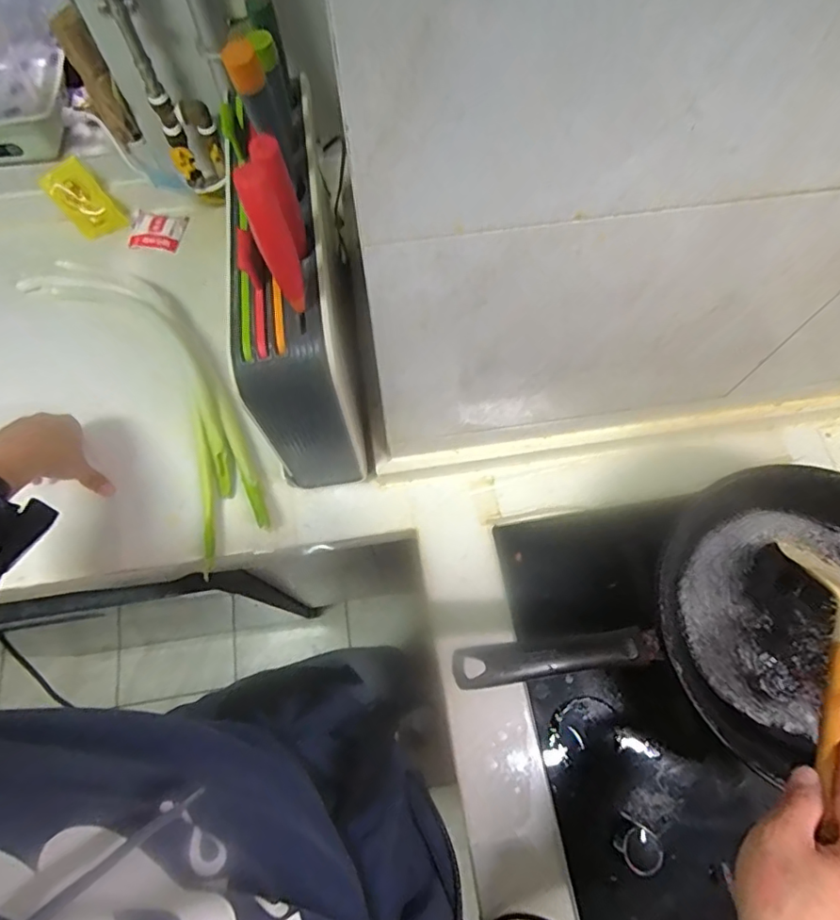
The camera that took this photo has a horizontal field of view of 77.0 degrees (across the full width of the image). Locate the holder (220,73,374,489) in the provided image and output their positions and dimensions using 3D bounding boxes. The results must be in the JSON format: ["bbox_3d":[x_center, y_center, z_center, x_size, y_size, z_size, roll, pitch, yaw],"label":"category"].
[{"bbox_3d":[-0.133,-0.179,0.563,0.095,0.289,0.332,-10,69,-4],"label":"holder"}]

